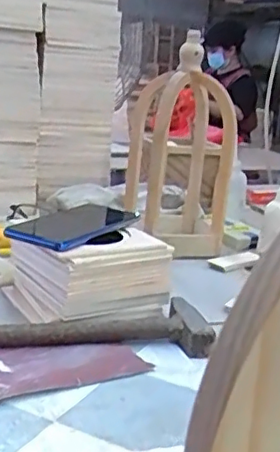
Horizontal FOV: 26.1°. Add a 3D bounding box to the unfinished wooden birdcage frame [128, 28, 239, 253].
[{"bbox_3d":[0.054,-0.111,0.890,0.139,0.293,0.147,4,13,0],"label":"unfinished wooden birdcage frame"}]

